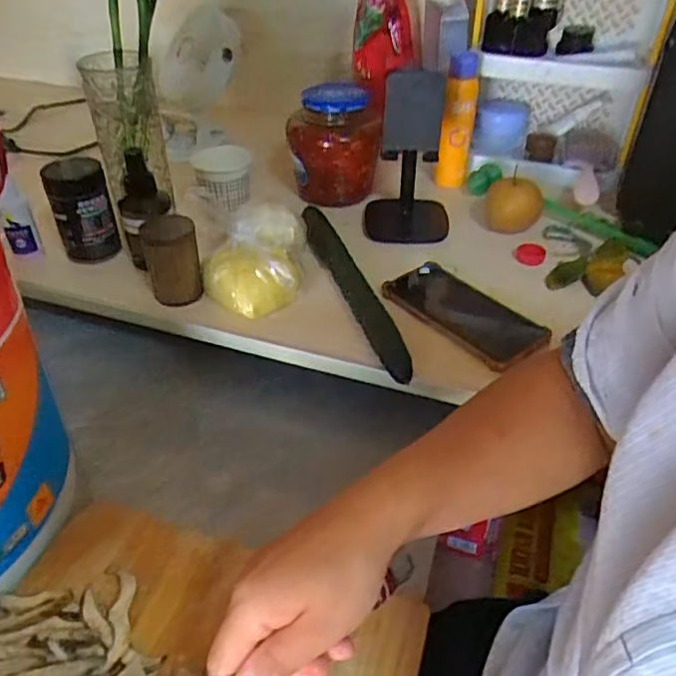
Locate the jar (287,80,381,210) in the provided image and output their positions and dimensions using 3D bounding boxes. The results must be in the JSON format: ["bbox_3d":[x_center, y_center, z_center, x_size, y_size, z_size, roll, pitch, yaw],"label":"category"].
[{"bbox_3d":[-0.004,-0.245,0.767,0.110,0.127,0.101,-1,40,0],"label":"jar"}]

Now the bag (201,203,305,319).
[{"bbox_3d":[-0.088,-0.085,0.625,0.102,0.066,0.119,-1,40,0],"label":"bag"}]

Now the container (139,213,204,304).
[{"bbox_3d":[-0.172,-0.083,0.628,0.052,0.080,0.054,-10,41,-12],"label":"container"}]

